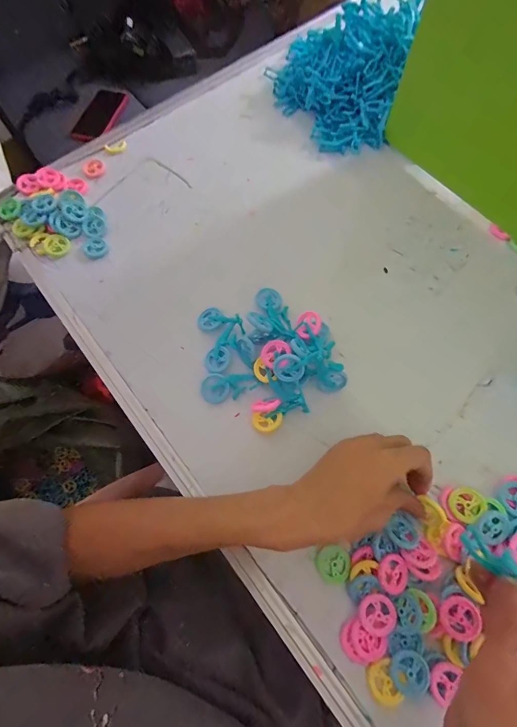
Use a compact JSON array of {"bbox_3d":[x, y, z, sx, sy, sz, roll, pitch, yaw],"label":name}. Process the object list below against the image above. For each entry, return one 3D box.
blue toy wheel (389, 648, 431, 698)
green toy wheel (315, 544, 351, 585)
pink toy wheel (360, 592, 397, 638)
[{"bbox_3d":[0.119,0.243,0.272,0.029,0.008,0.031,0,69,0],"label":"blue toy wheel"},{"bbox_3d":[0.065,0.174,0.301,0.029,0.009,0.029,0,69,0],"label":"green toy wheel"},{"bbox_3d":[0.097,0.205,0.282,0.029,0.009,0.030,0,69,0],"label":"pink toy wheel"}]

